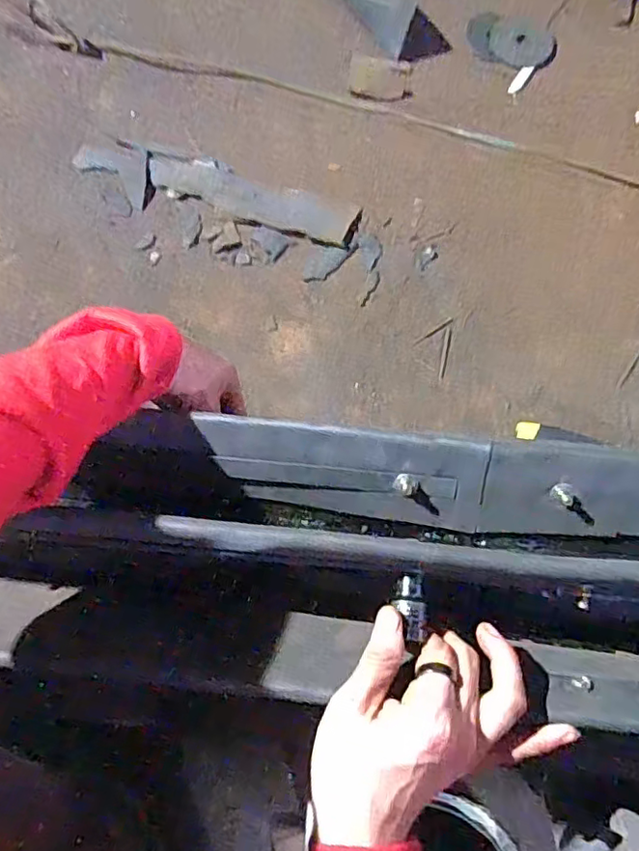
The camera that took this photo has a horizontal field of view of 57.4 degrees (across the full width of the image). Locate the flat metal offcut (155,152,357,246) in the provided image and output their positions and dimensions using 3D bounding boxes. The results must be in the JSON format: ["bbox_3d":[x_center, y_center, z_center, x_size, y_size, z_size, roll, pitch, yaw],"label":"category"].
[{"bbox_3d":[-0.089,-0.292,0.750,0.266,0.007,0.054,19,80,5],"label":"flat metal offcut"}]

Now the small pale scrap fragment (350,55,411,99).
[{"bbox_3d":[0.080,-0.464,0.779,0.076,0.007,0.056,12,79,4],"label":"small pale scrap fragment"}]

